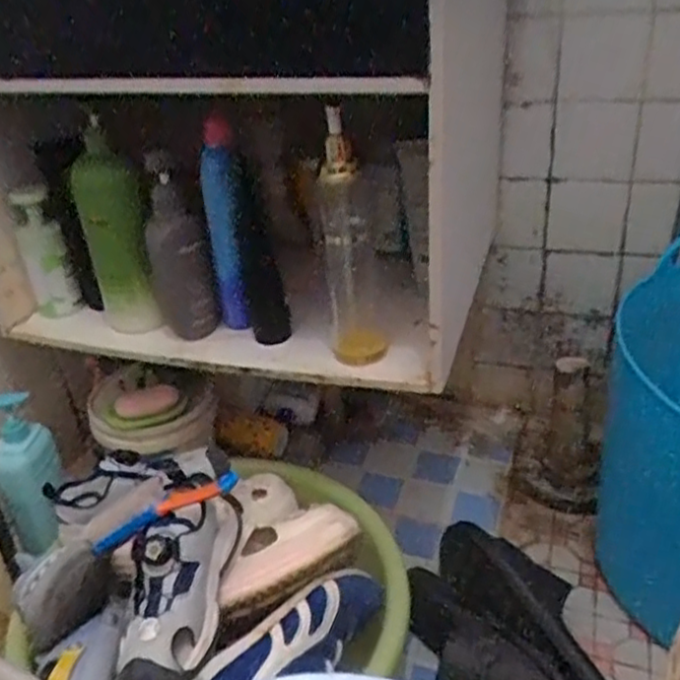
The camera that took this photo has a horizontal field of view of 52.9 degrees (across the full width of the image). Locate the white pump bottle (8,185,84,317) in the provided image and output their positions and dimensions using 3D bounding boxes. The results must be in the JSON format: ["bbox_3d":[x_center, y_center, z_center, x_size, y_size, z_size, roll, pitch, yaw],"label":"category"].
[{"bbox_3d":[-0.373,-0.109,0.858,0.054,0.160,0.041,-21,34,-24],"label":"white pump bottle"}]

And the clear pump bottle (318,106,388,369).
[{"bbox_3d":[0.013,-0.096,0.709,0.062,0.245,0.055,-5,30,2],"label":"clear pump bottle"}]

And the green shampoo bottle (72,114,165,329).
[{"bbox_3d":[-0.263,-0.121,0.811,0.069,0.231,0.072,-21,34,-24],"label":"green shampoo bottle"}]

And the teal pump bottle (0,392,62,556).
[{"bbox_3d":[-0.401,0.167,0.877,0.066,0.207,0.056,-8,6,-3],"label":"teal pump bottle"}]

